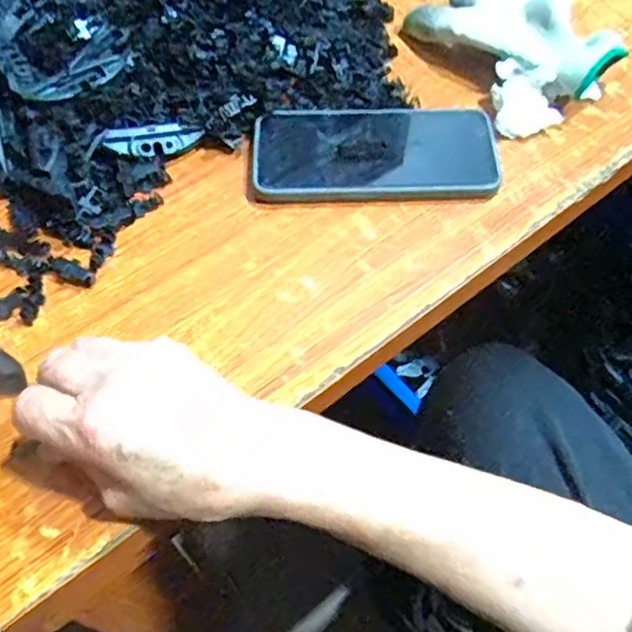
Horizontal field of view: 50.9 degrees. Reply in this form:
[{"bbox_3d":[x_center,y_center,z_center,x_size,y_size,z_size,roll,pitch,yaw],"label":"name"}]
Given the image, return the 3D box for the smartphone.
[{"bbox_3d":[0.039,-0.113,0.448,0.164,0.013,0.067,1,61,2],"label":"smartphone"}]

